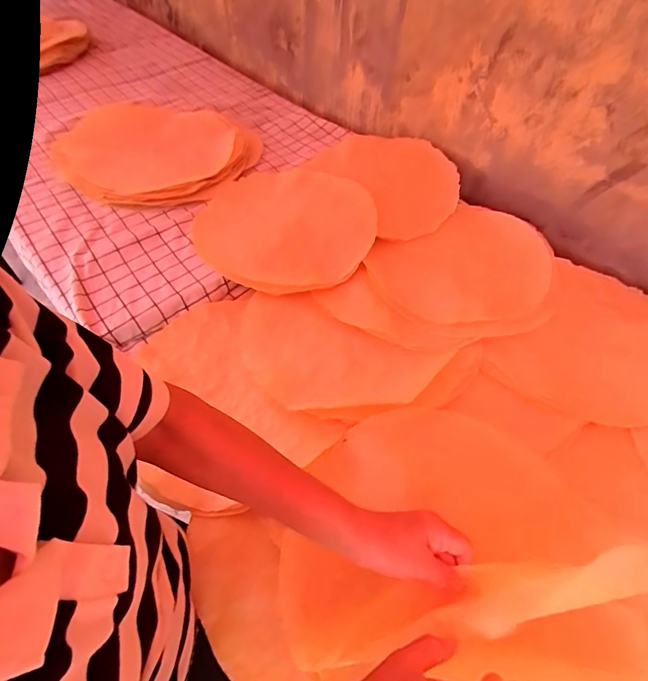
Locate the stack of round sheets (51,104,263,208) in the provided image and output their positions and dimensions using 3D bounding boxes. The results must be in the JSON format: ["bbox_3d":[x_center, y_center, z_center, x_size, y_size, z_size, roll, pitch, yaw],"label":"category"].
[{"bbox_3d":[-0.413,-0.444,0.941,0.477,0.069,0.383,14,55,11],"label":"stack of round sheets"}]

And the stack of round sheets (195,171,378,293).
[{"bbox_3d":[-0.080,-0.236,0.814,0.358,0.039,0.340,34,62,23],"label":"stack of round sheets"}]

